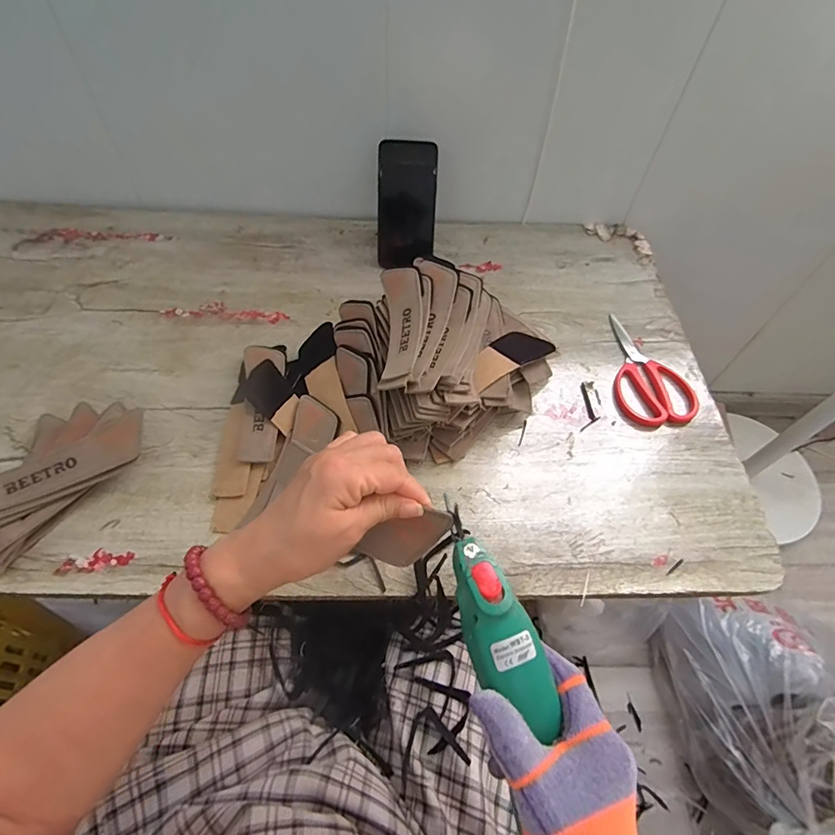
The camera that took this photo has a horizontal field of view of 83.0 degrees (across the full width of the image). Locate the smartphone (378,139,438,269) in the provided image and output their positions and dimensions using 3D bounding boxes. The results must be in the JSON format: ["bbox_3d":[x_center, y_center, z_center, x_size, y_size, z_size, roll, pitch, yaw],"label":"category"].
[{"bbox_3d":[-0.015,-0.305,0.684,0.079,0.165,0.005,0,27,-5],"label":"smartphone"}]

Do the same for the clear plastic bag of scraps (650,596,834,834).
[{"bbox_3d":[0.624,0.466,0.741,0.336,0.237,0.348,-3,56,-5],"label":"clear plastic bag of scraps"}]

